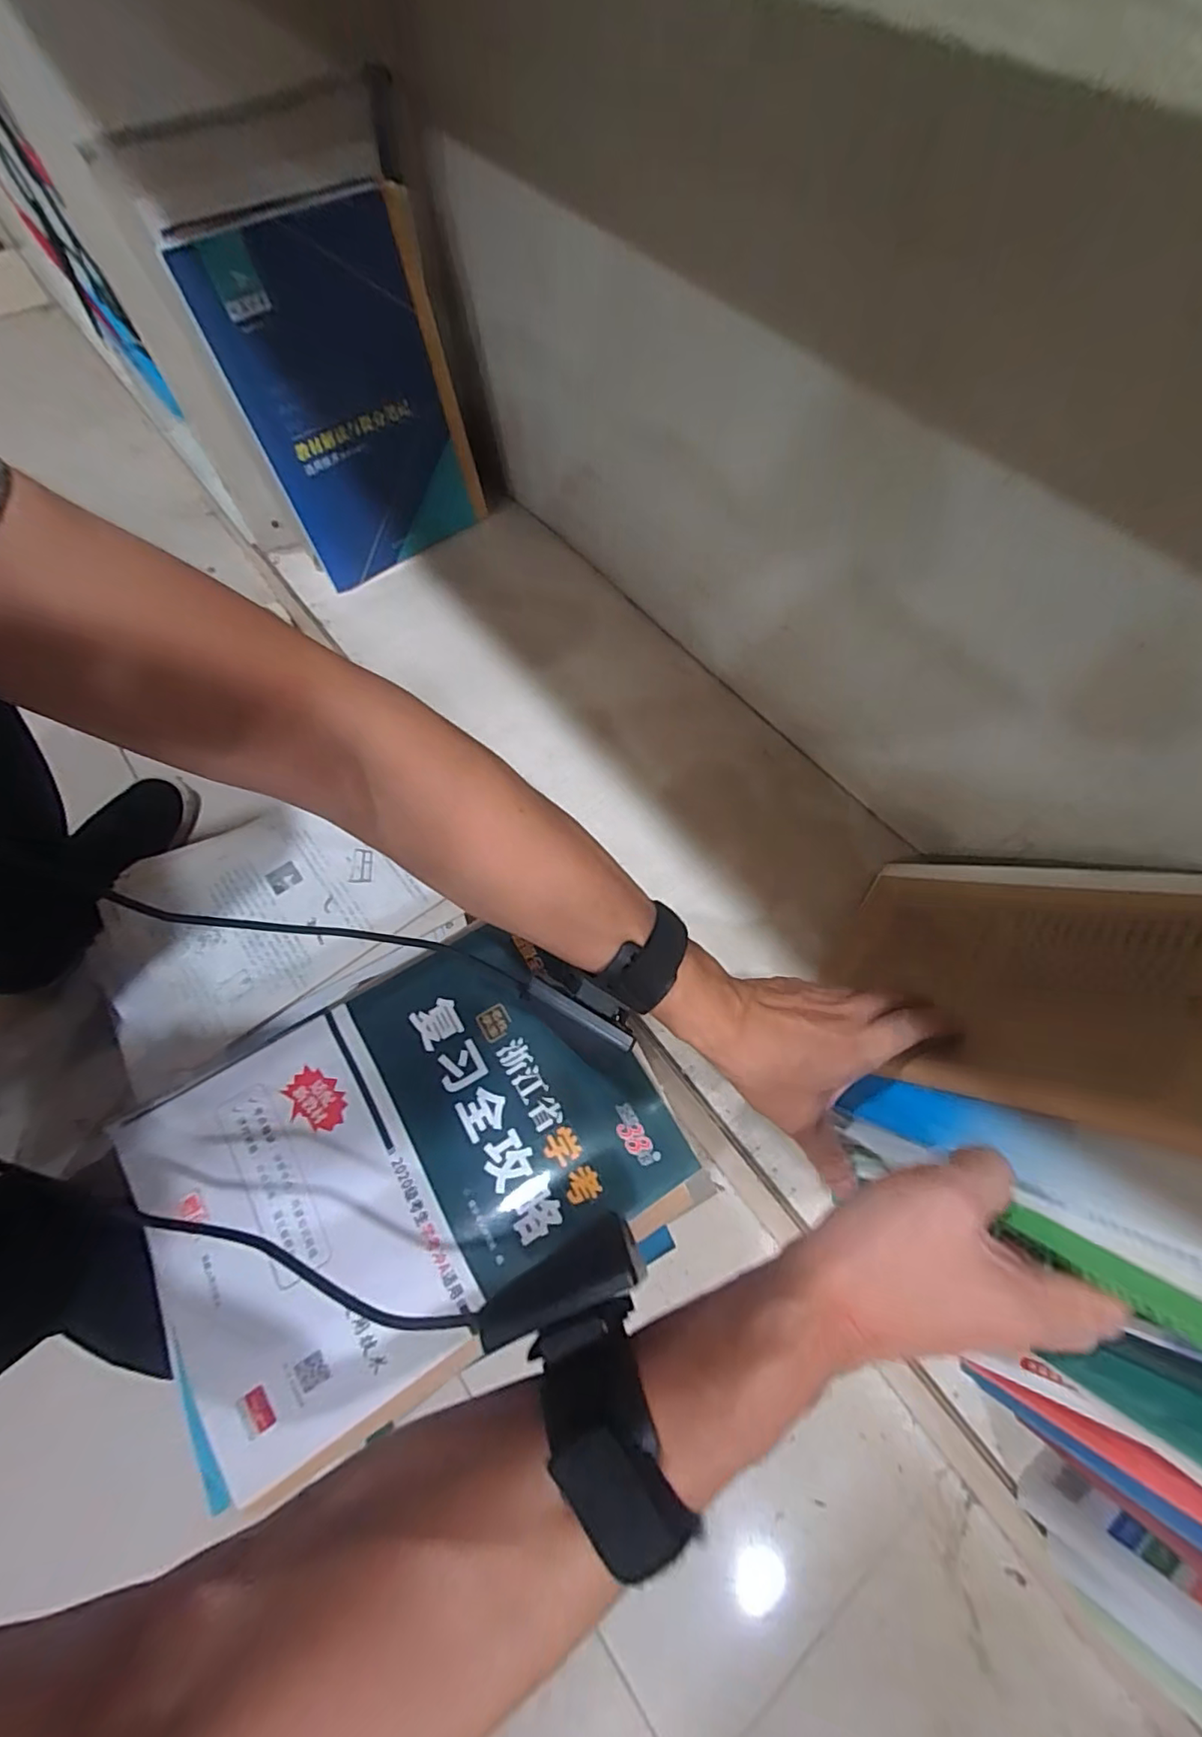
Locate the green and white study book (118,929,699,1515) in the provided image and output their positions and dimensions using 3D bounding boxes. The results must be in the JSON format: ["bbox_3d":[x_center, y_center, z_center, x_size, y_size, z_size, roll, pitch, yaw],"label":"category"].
[{"bbox_3d":[-0.115,0.174,0.362,0.288,0.017,0.202,-28,69,-13],"label":"green and white study book"}]

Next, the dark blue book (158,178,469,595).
[{"bbox_3d":[-0.255,-0.465,0.606,0.197,0.283,0.014,-37,57,-18],"label":"dark blue book"}]

